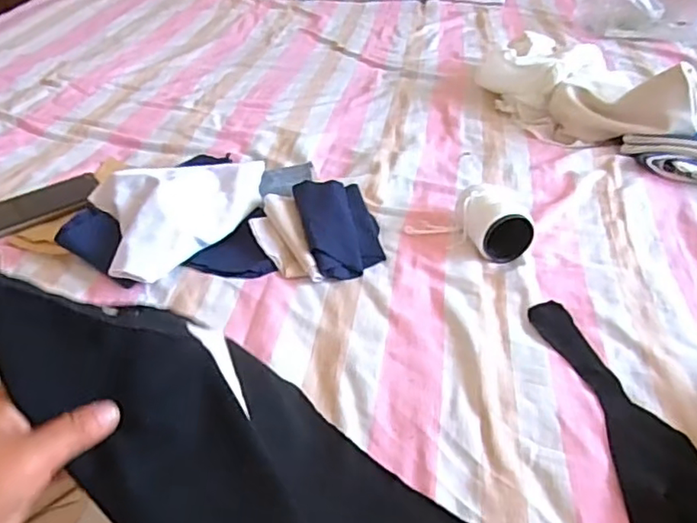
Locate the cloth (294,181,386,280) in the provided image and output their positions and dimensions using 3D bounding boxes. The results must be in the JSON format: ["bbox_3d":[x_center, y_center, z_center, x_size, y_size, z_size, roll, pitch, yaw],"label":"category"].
[{"bbox_3d":[-0.008,-0.042,0.705,0.093,0.016,0.144,5,50,-25],"label":"cloth"}]

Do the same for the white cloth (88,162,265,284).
[{"bbox_3d":[-0.184,-0.069,0.701,0.222,0.058,0.164,-22,43,-25],"label":"white cloth"}]

